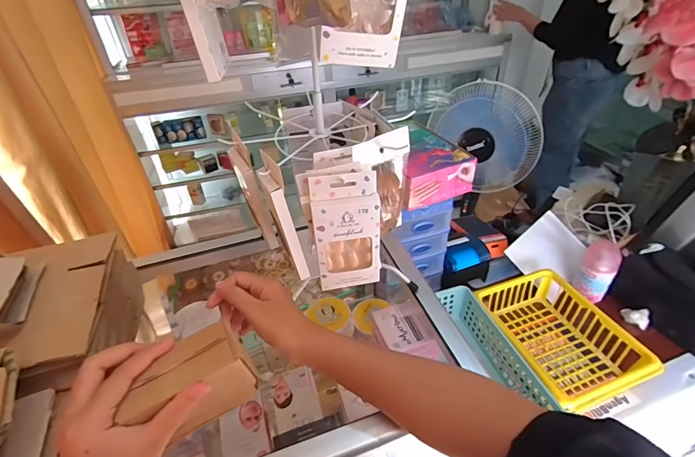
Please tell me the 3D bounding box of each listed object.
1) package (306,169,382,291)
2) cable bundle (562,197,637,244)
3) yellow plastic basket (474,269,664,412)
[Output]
[{"bbox_3d":[0.000,0.006,0.393,0.068,0.136,0.019,-6,38,-3],"label":"package"},{"bbox_3d":[0.616,-0.023,0.901,0.154,0.102,0.043,13,41,20],"label":"cable bundle"},{"bbox_3d":[0.376,0.201,0.682,0.198,0.090,0.253,-14,39,-13],"label":"yellow plastic basket"}]

